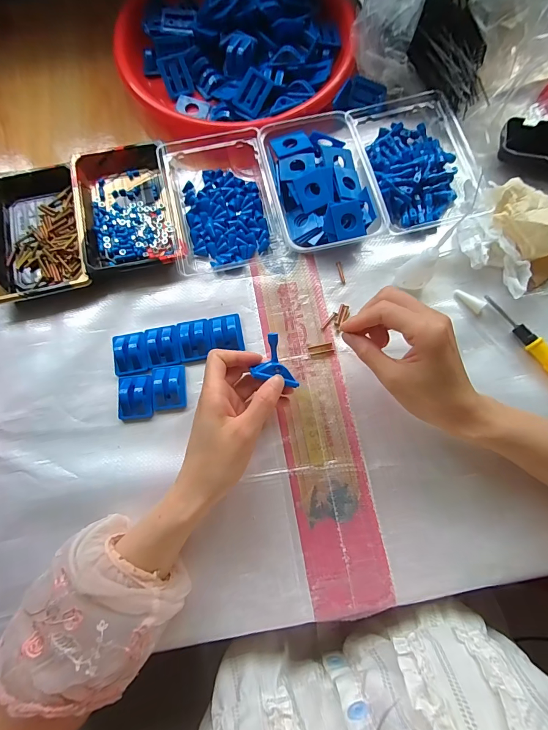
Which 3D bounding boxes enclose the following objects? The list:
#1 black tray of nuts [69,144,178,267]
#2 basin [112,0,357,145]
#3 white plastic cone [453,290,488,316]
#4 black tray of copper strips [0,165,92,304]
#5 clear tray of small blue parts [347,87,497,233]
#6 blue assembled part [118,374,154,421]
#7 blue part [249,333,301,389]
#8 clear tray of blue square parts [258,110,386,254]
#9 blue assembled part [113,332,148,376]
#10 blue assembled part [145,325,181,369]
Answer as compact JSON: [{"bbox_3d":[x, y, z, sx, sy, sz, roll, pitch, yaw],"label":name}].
[{"bbox_3d":[-0.173,-0.182,0.412,0.098,0.023,0.157,-13,75,-2],"label":"black tray of nuts"},{"bbox_3d":[-0.048,-0.415,0.459,0.282,0.061,0.282,0,75,1],"label":"basin"},{"bbox_3d":[0.209,-0.069,0.382,0.036,0.011,0.012,42,80,11],"label":"white plastic cone"},{"bbox_3d":[-0.272,-0.151,0.407,0.106,0.022,0.161,-13,75,-2],"label":"black tray of copper strips"},{"bbox_3d":[0.160,-0.243,0.418,0.129,0.033,0.187,-14,75,-3],"label":"clear tray of small blue parts"},{"bbox_3d":[-0.142,0.032,0.365,0.037,0.016,0.044,-6,75,0],"label":"blue assembled part"},{"bbox_3d":[-0.004,0.001,0.323,0.035,0.013,0.051,-23,76,-5],"label":"blue part"},{"bbox_3d":[0.051,-0.202,0.406,0.107,0.036,0.164,-13,75,-2],"label":"clear tray of blue square parts"},{"bbox_3d":[-0.150,-0.013,0.373,0.035,0.014,0.043,-9,75,-1],"label":"blue assembled part"},{"bbox_3d":[-0.117,-0.021,0.377,0.034,0.014,0.044,-12,75,-2],"label":"blue assembled part"}]

